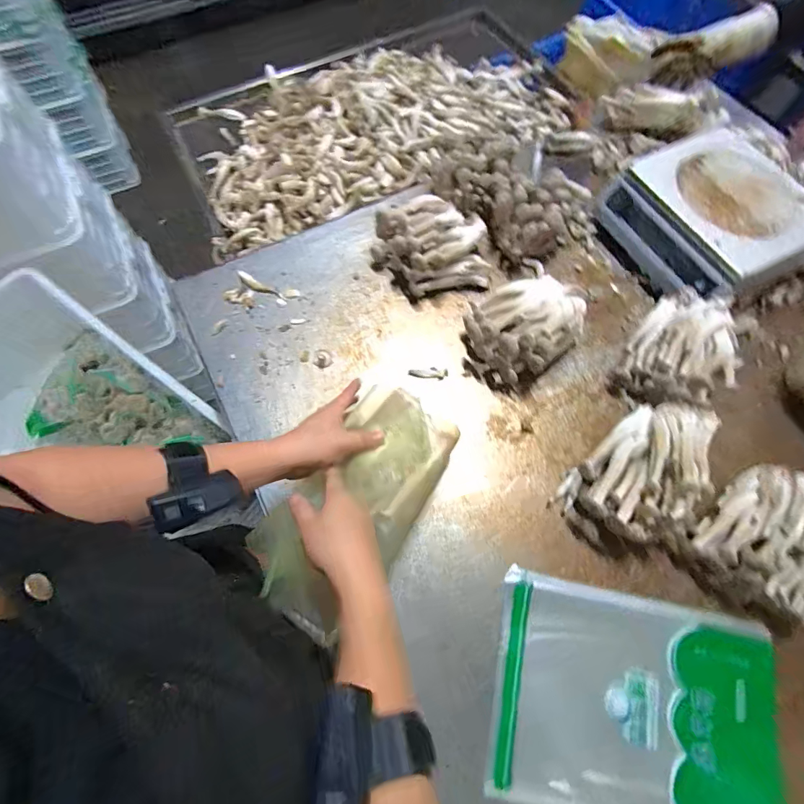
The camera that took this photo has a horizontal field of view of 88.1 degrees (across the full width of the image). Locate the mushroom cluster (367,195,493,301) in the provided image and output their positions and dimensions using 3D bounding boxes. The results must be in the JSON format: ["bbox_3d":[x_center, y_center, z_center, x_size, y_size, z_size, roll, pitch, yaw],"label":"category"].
[{"bbox_3d":[0.045,-0.259,0.685,0.181,0.082,0.140,-11,68,-4],"label":"mushroom cluster"}]

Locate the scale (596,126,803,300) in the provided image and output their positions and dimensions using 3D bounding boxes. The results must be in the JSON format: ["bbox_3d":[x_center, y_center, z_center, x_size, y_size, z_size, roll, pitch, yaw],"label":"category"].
[{"bbox_3d":[0.495,-0.286,0.681,0.253,0.118,0.253,-25,70,-10],"label":"scale"}]

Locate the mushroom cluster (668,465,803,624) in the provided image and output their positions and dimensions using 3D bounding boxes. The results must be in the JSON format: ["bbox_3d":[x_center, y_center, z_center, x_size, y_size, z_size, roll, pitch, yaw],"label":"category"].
[{"bbox_3d":[0.445,0.169,0.498,0.189,0.068,0.139,-32,71,-12],"label":"mushroom cluster"}]

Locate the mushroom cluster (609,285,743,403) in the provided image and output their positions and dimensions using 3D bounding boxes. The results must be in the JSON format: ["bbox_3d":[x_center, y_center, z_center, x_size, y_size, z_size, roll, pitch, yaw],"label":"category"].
[{"bbox_3d":[0.396,-0.065,0.596,0.125,0.094,0.156,37,73,14],"label":"mushroom cluster"}]

